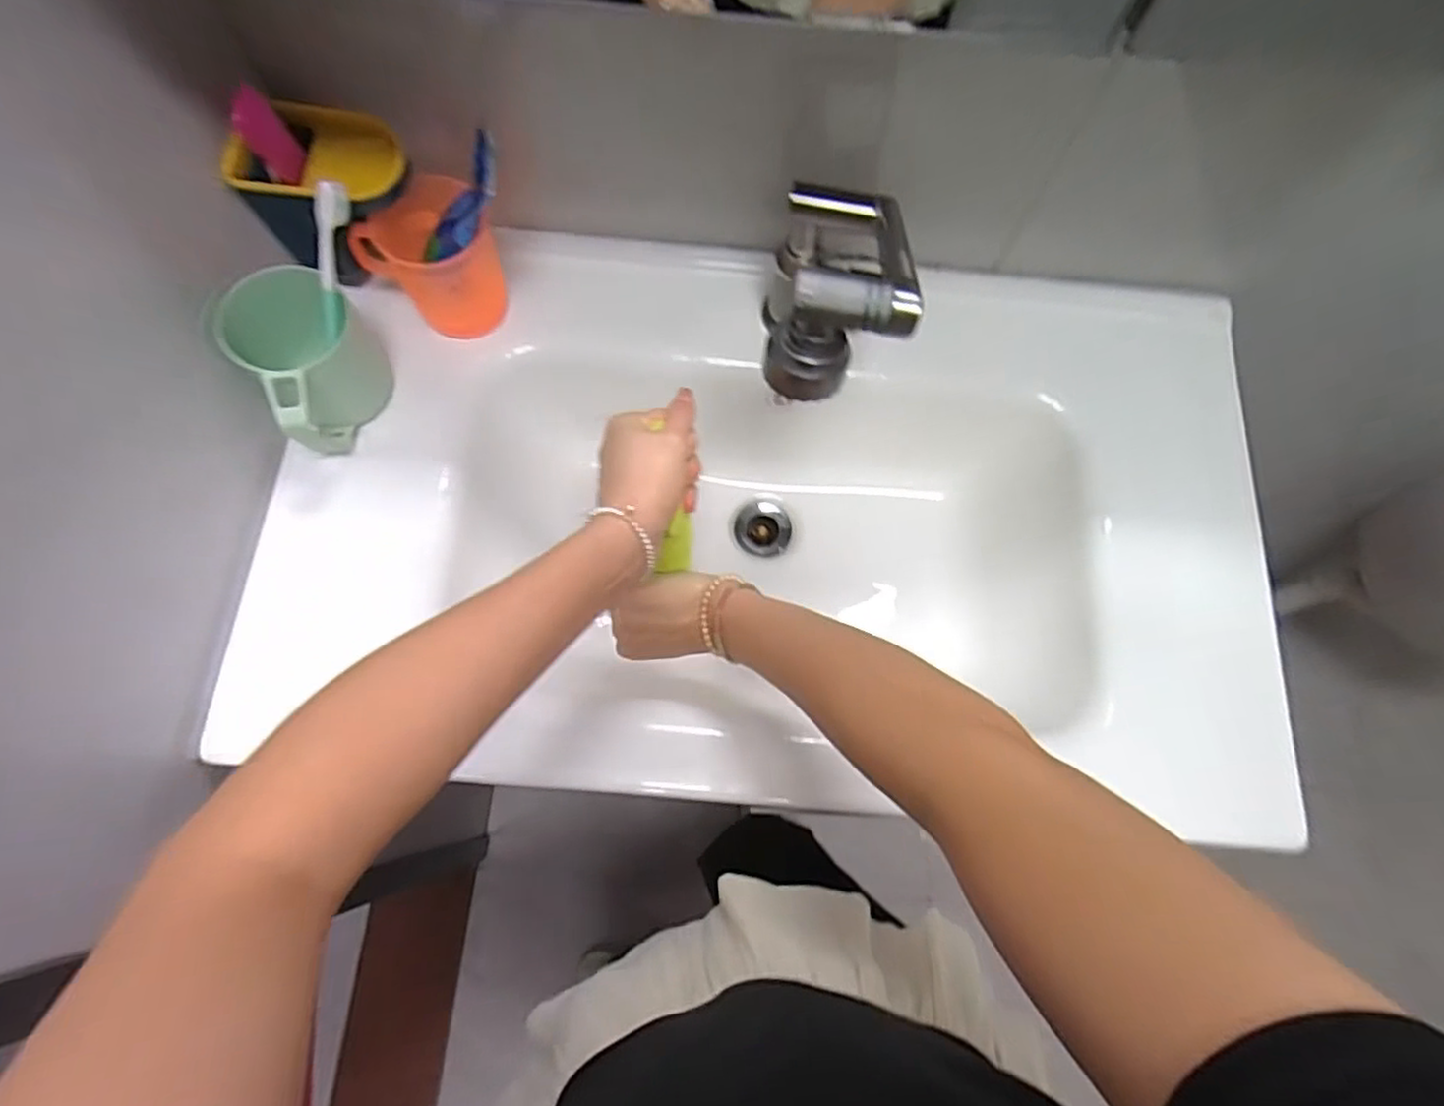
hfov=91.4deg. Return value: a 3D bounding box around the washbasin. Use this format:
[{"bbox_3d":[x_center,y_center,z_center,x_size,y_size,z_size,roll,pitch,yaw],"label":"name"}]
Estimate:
[{"bbox_3d":[0.053,-0.023,0.639,0.804,0.176,0.461,3,73,-1],"label":"washbasin"}]

